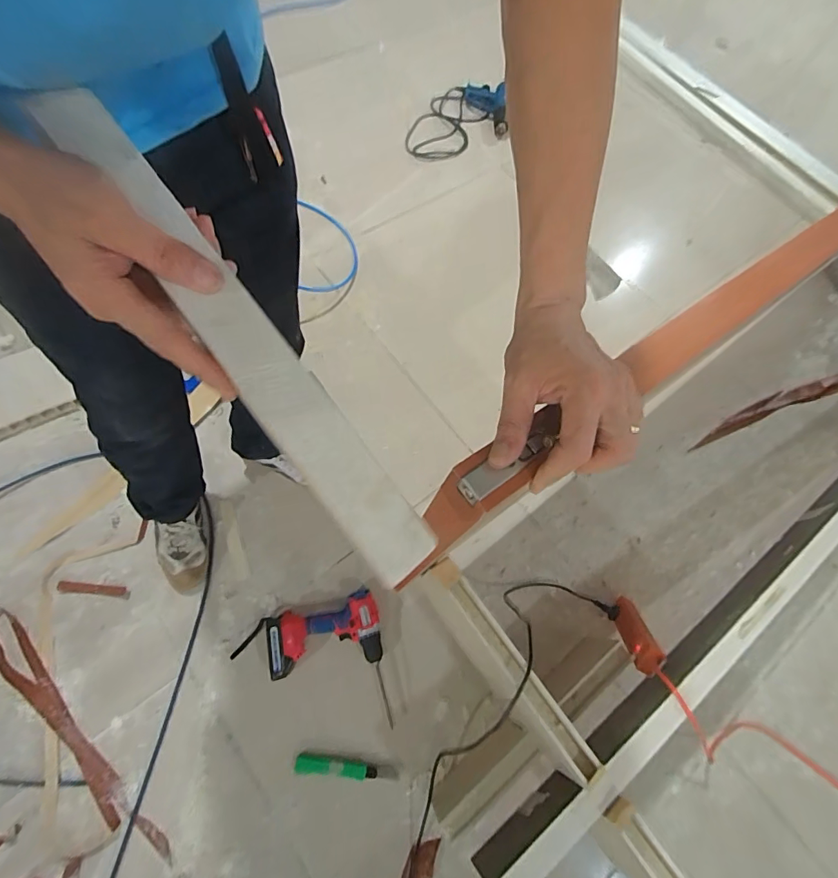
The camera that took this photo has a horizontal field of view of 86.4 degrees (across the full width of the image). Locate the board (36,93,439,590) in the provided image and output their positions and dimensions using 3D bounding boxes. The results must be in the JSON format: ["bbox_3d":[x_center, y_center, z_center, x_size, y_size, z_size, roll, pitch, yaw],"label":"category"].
[{"bbox_3d":[-0.110,-0.064,0.278,0.043,0.012,0.357,-36,89,-15],"label":"board"}]

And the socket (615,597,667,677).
[{"bbox_3d":[0.459,0.406,0.939,0.050,0.234,0.064,10,111,1],"label":"socket"}]

